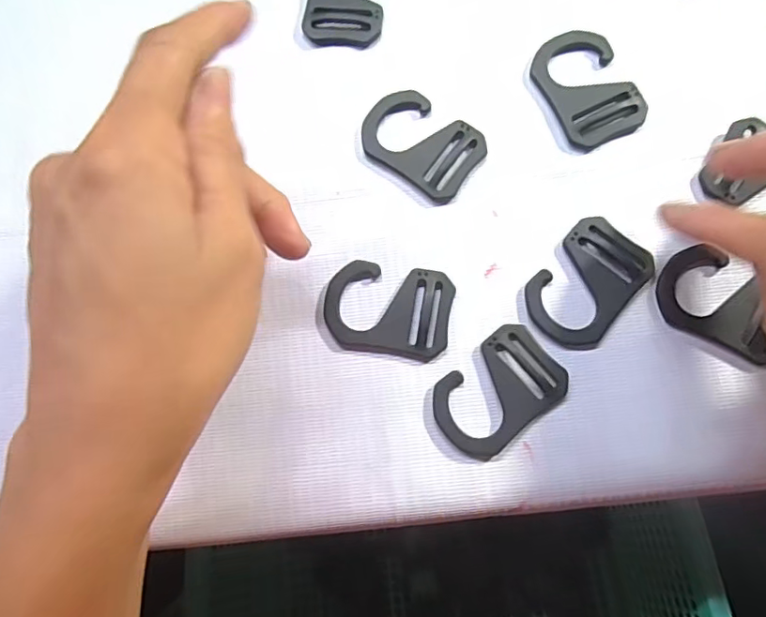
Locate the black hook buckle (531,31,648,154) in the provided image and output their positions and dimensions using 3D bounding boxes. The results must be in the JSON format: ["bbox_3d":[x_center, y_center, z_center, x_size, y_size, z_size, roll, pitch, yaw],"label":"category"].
[{"bbox_3d":[0.084,-0.091,0.223,0.034,0.004,0.049,-25,80,0],"label":"black hook buckle"}]

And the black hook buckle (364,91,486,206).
[{"bbox_3d":[0.015,-0.069,0.224,0.050,0.004,0.035,38,86,9],"label":"black hook buckle"}]

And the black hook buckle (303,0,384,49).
[{"bbox_3d":[-0.017,-0.140,0.238,0.034,0.004,0.050,5,82,5],"label":"black hook buckle"}]

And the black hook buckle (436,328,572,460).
[{"bbox_3d":[0.043,0.032,0.205,0.049,0.004,0.034,-41,81,-2],"label":"black hook buckle"}]

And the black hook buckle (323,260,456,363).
[{"bbox_3d":[0.002,0.001,0.213,0.050,0.004,0.035,9,82,6],"label":"black hook buckle"}]

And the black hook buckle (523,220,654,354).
[{"bbox_3d":[0.079,-0.009,0.209,0.034,0.004,0.049,41,86,9],"label":"black hook buckle"}]

